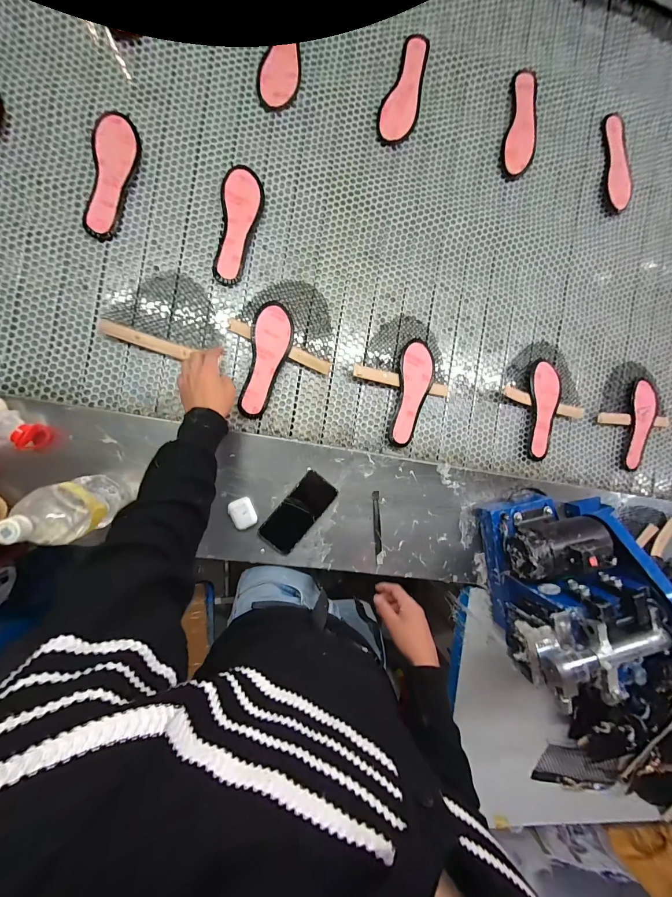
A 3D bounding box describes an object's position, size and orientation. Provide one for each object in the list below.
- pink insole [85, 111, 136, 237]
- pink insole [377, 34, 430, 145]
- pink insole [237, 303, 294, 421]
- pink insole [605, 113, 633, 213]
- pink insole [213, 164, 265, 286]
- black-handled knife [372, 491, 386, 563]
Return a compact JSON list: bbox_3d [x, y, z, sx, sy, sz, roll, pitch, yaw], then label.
[{"bbox_3d":[-0.421,-0.513,0.605,0.067,0.009,0.219,7,90,-9],"label":"pink insole"},{"bbox_3d":[0.151,-0.768,0.689,0.079,0.022,0.223,17,88,-9],"label":"pink insole"},{"bbox_3d":[-0.137,-0.178,0.649,0.079,0.027,0.234,10,89,-9],"label":"pink insole"},{"bbox_3d":[0.688,-0.695,0.783,0.066,0.012,0.229,-3,91,-9],"label":"pink insole"},{"bbox_3d":[-0.193,-0.446,0.642,0.079,0.017,0.231,6,90,-9],"label":"pink insole"},{"bbox_3d":[0.088,0.166,0.672,0.019,0.005,0.151,-6,92,-9],"label":"black-handled knife"}]

